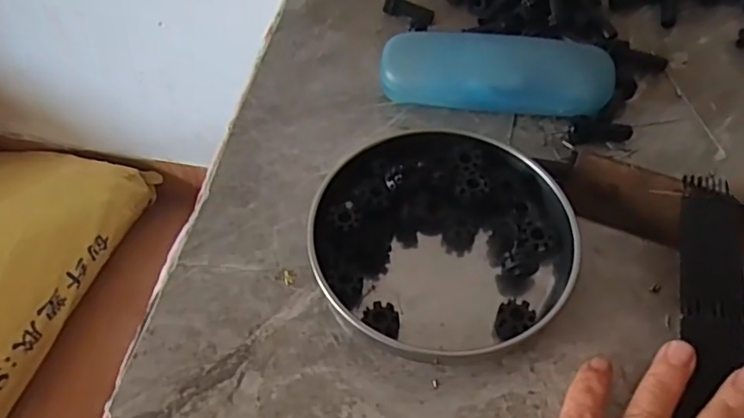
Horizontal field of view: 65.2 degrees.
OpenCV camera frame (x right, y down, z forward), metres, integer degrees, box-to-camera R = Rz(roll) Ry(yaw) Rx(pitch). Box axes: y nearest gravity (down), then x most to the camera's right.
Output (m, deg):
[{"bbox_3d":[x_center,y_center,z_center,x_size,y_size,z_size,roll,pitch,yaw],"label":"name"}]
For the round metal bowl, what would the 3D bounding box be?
[{"bbox_3d":[0.038,0.011,0.325,0.137,0.027,0.135,0,56,0],"label":"round metal bowl"}]

